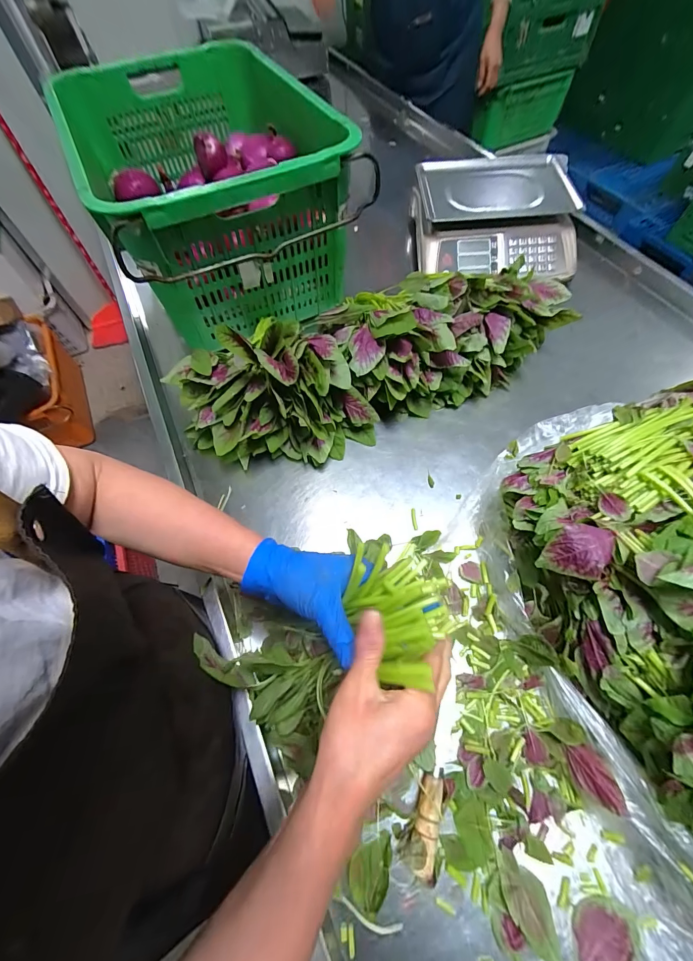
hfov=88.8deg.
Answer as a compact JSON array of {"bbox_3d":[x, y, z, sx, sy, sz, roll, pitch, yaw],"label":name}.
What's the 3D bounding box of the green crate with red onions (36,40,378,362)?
[{"bbox_3d":[-0.279,-0.578,0.709,0.407,0.278,0.577,-30,66,-12],"label":"green crate with red onions"}]

